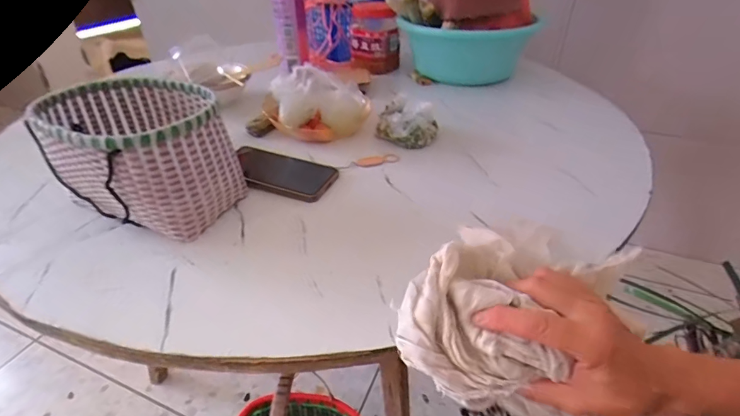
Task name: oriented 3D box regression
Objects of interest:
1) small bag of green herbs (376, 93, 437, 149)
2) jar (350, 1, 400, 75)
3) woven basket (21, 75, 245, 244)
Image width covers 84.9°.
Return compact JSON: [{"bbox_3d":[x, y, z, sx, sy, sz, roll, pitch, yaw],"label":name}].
[{"bbox_3d":[0.053,-0.134,0.622,0.090,0.061,0.067,12,39,16],"label":"small bag of green herbs"},{"bbox_3d":[0.012,-0.397,0.938,0.113,0.137,0.093,1,37,2],"label":"jar"},{"bbox_3d":[-0.270,-0.066,0.487,0.221,0.128,0.161,29,46,33],"label":"woven basket"}]

